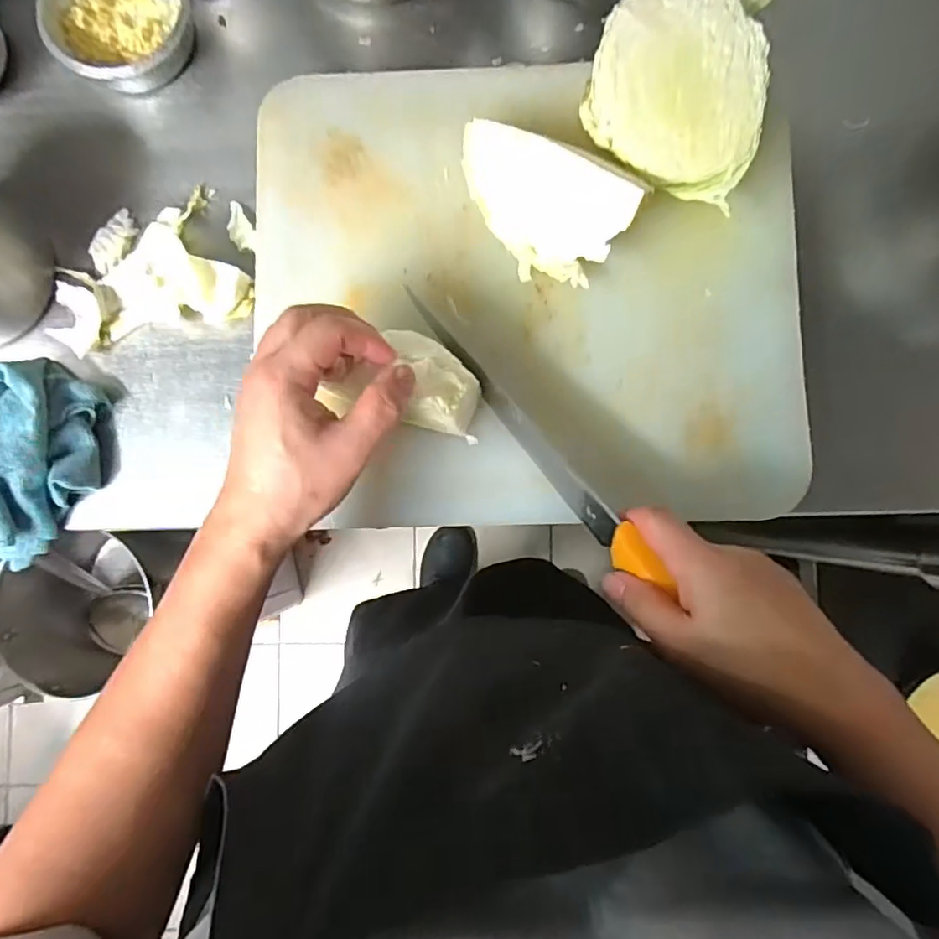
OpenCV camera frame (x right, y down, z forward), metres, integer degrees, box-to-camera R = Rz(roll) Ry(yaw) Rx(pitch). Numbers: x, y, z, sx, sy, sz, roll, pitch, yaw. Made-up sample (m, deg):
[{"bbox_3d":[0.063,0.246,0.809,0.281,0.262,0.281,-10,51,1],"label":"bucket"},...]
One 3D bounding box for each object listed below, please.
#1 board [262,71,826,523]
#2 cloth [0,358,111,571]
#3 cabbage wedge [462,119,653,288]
[{"bbox_3d":[0.039,-0.126,0.421,0.383,0.023,0.326,-2,85,2],"label":"board"},{"bbox_3d":[-0.339,-0.002,0.429,0.099,0.048,0.153,31,87,4],"label":"cloth"},{"bbox_3d":[0.043,-0.183,0.395,0.128,0.062,0.072,36,87,4],"label":"cabbage wedge"}]

